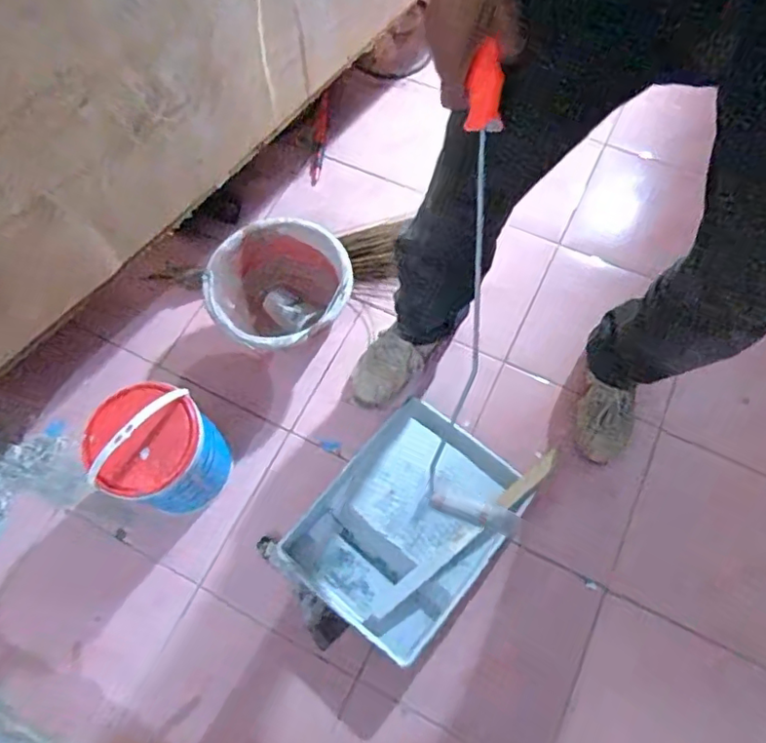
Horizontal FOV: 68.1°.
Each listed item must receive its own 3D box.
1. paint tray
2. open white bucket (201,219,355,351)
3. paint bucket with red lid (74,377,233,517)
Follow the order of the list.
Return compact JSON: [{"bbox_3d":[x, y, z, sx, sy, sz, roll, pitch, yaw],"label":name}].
[{"bbox_3d":[0.042,0.253,0.941,0.273,0.062,0.350,38,73,18],"label":"paint tray"},{"bbox_3d":[-0.182,-0.141,1.050,0.242,0.177,0.239,-1,66,3],"label":"open white bucket"},{"bbox_3d":[-0.360,0.122,0.897,0.169,0.279,0.167,-1,66,3],"label":"paint bucket with red lid"}]

